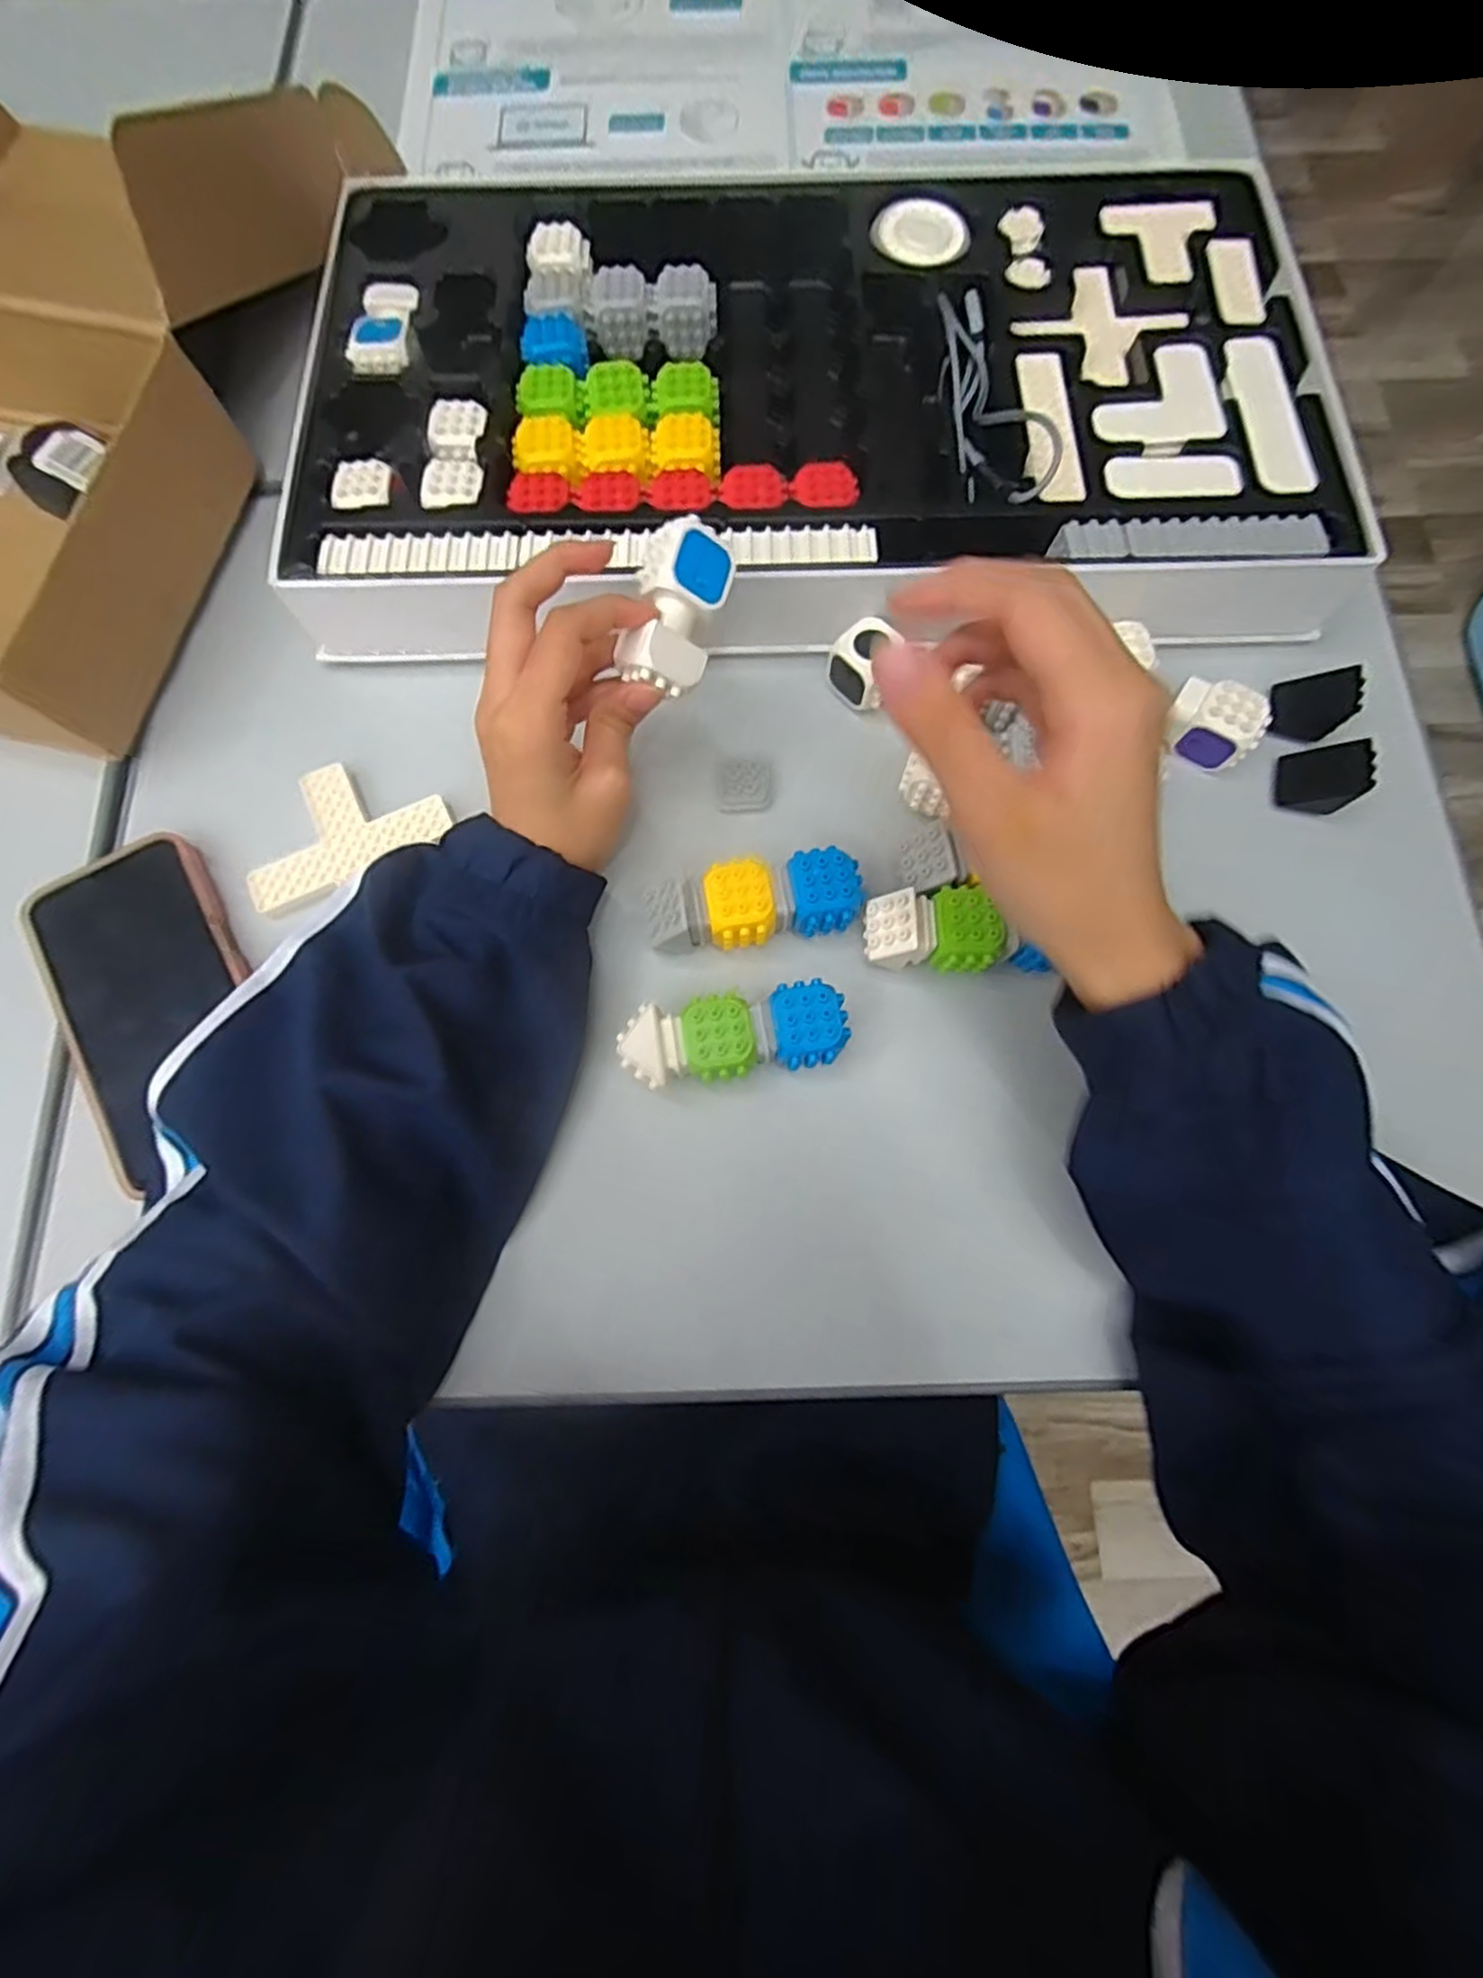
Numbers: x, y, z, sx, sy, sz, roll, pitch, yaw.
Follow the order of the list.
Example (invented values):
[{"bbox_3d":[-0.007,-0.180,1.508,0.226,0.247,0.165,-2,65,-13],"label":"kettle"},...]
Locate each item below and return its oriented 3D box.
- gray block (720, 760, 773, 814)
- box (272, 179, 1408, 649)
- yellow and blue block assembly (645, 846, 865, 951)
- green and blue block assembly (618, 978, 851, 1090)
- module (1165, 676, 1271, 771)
[{"bbox_3d":[0.002,-0.105,0.373,0.027,0.011,0.025,-1,75,0],"label":"gray block"},{"bbox_3d":[0.040,-0.319,0.407,0.546,0.049,0.313,-2,75,0],"label":"box"},{"bbox_3d":[0.006,-0.040,0.345,0.099,0.039,0.038,-10,75,-2],"label":"yellow and blue block assembly"},{"bbox_3d":[-0.003,0.023,0.330,0.098,0.038,0.037,-9,75,-2],"label":"green and blue block assembly"},{"bbox_3d":[0.242,-0.136,0.370,0.042,0.030,0.027,27,77,7],"label":"module"}]

